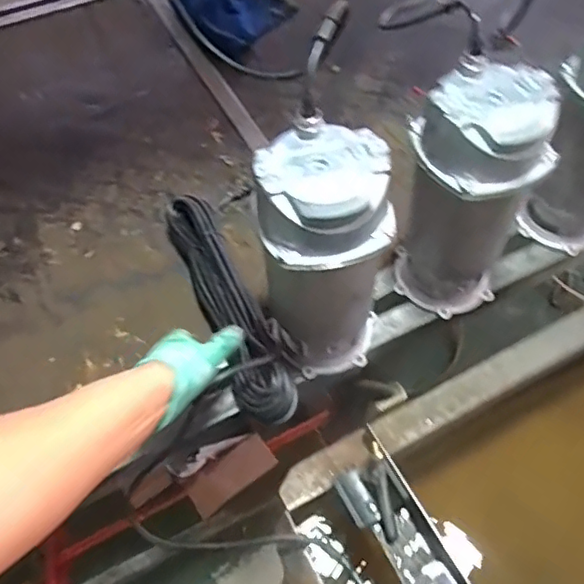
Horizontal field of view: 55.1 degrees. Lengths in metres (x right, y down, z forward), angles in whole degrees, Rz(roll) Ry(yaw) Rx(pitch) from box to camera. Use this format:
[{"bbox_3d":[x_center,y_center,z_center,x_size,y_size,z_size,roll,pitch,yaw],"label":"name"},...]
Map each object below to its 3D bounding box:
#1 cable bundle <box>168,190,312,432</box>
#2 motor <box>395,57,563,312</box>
[{"bbox_3d":[-0.084,-0.001,0.735,0.086,0.073,0.348,-23,59,-12],"label":"cable bundle"},{"bbox_3d":[0.198,-0.098,0.652,0.141,0.296,0.118,17,58,15],"label":"motor"}]

